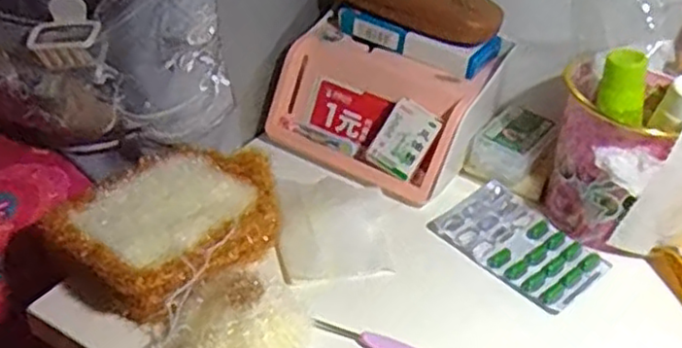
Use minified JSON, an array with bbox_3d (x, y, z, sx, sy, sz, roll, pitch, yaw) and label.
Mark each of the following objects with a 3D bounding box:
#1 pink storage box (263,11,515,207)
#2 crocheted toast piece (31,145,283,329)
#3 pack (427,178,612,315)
[{"bbox_3d":[0.030,-0.060,0.611,0.167,0.083,0.108,22,39,19],"label":"pink storage box"},{"bbox_3d":[-0.123,0.037,0.496,0.121,0.046,0.158,25,40,23],"label":"crocheted toast piece"},{"bbox_3d":[0.142,0.053,0.554,0.083,0.013,0.118,-25,47,-36],"label":"pack"}]

